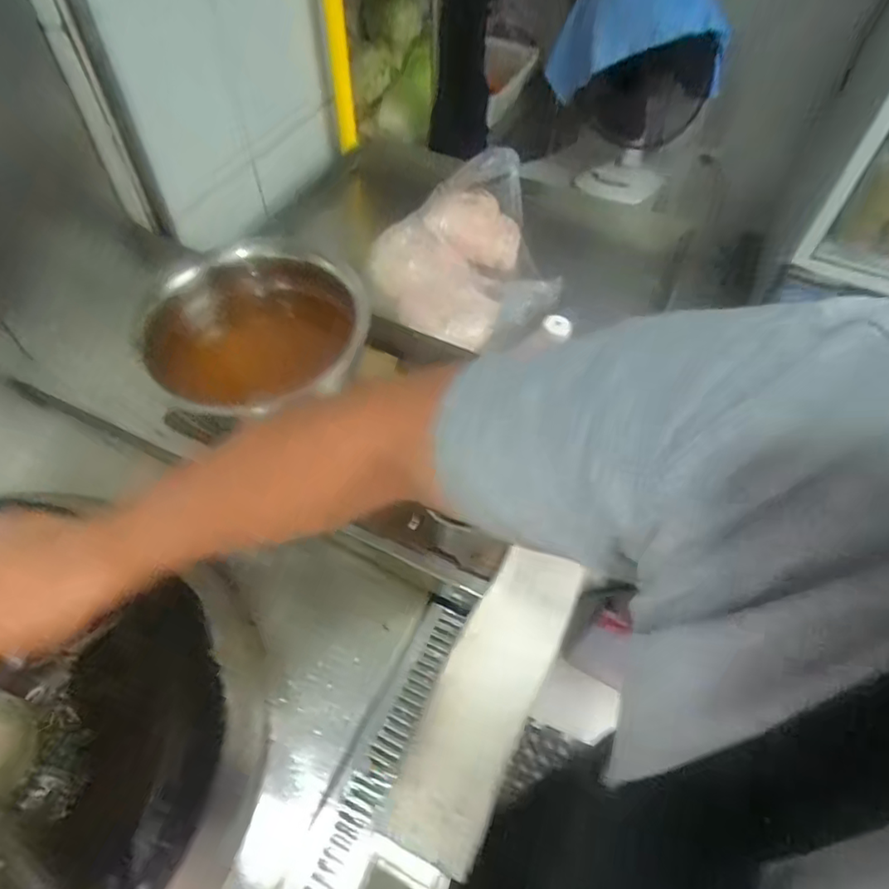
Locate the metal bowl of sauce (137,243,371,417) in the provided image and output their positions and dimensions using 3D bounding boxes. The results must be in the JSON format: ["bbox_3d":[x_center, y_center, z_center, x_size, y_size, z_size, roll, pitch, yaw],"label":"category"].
[{"bbox_3d":[-0.250,-0.145,0.811,0.276,0.230,0.082,-20,57,-15],"label":"metal bowl of sauce"}]

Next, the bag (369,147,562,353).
[{"bbox_3d":[0.058,-0.318,0.976,0.249,0.153,0.326,27,58,17],"label":"bag"}]

